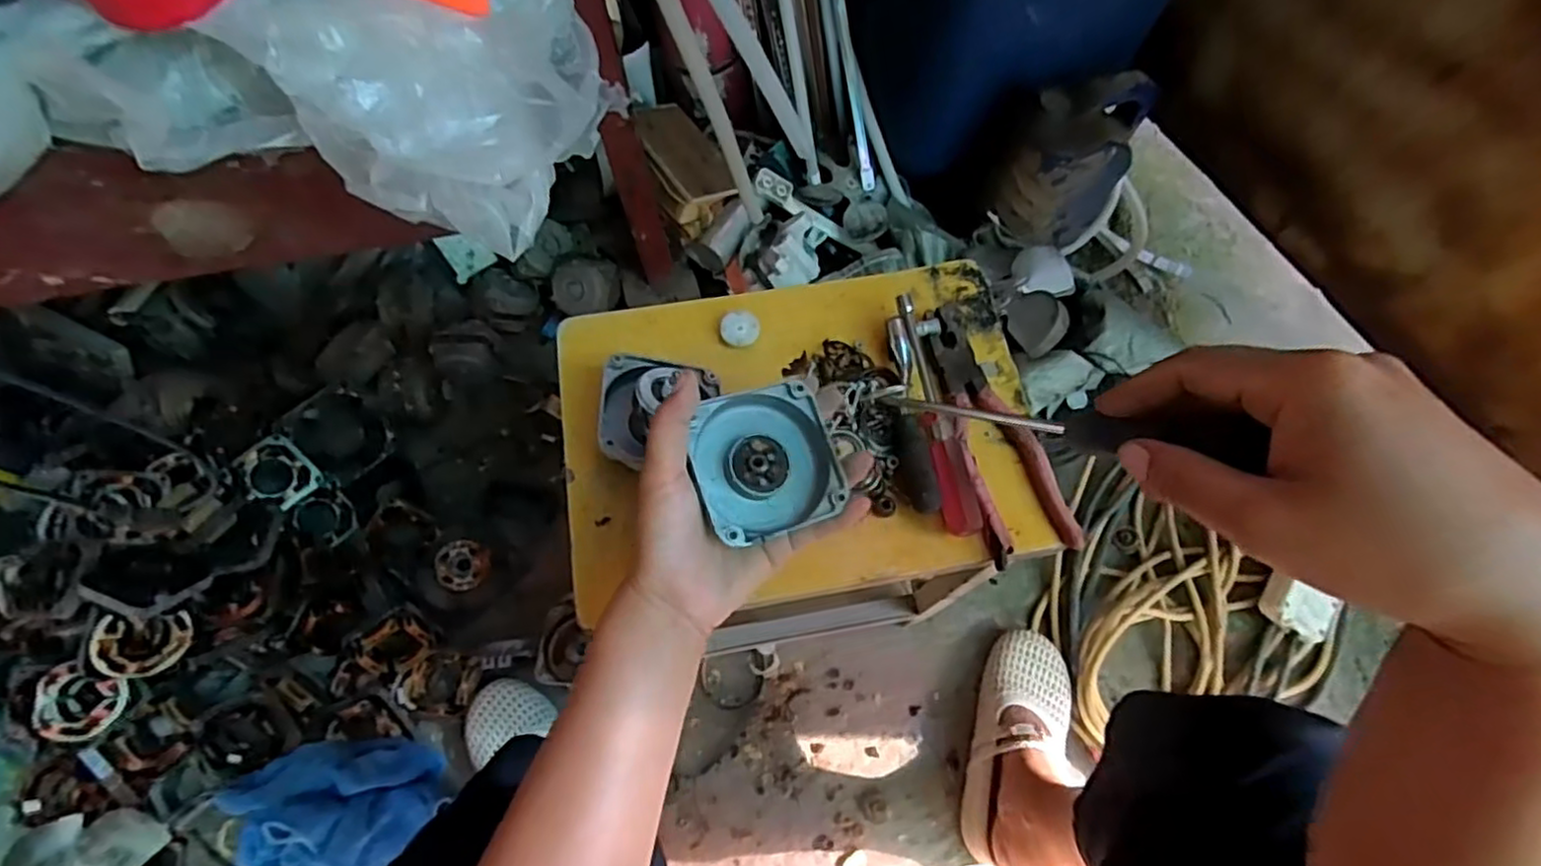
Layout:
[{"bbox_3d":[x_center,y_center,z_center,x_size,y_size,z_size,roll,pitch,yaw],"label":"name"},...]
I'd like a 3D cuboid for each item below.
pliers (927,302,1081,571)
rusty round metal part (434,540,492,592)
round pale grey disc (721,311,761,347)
[{"bbox_3d":[0.152,-0.008,0.486,0.058,0.019,0.193,-14,66,-5],"label":"pliers"},{"bbox_3d":[-0.384,0.168,0.873,0.056,0.040,0.061,14,67,7],"label":"rusty round metal part"},{"bbox_3d":[-0.022,-0.077,0.516,0.028,0.006,0.027,-10,87,-4],"label":"round pale grey disc"}]

